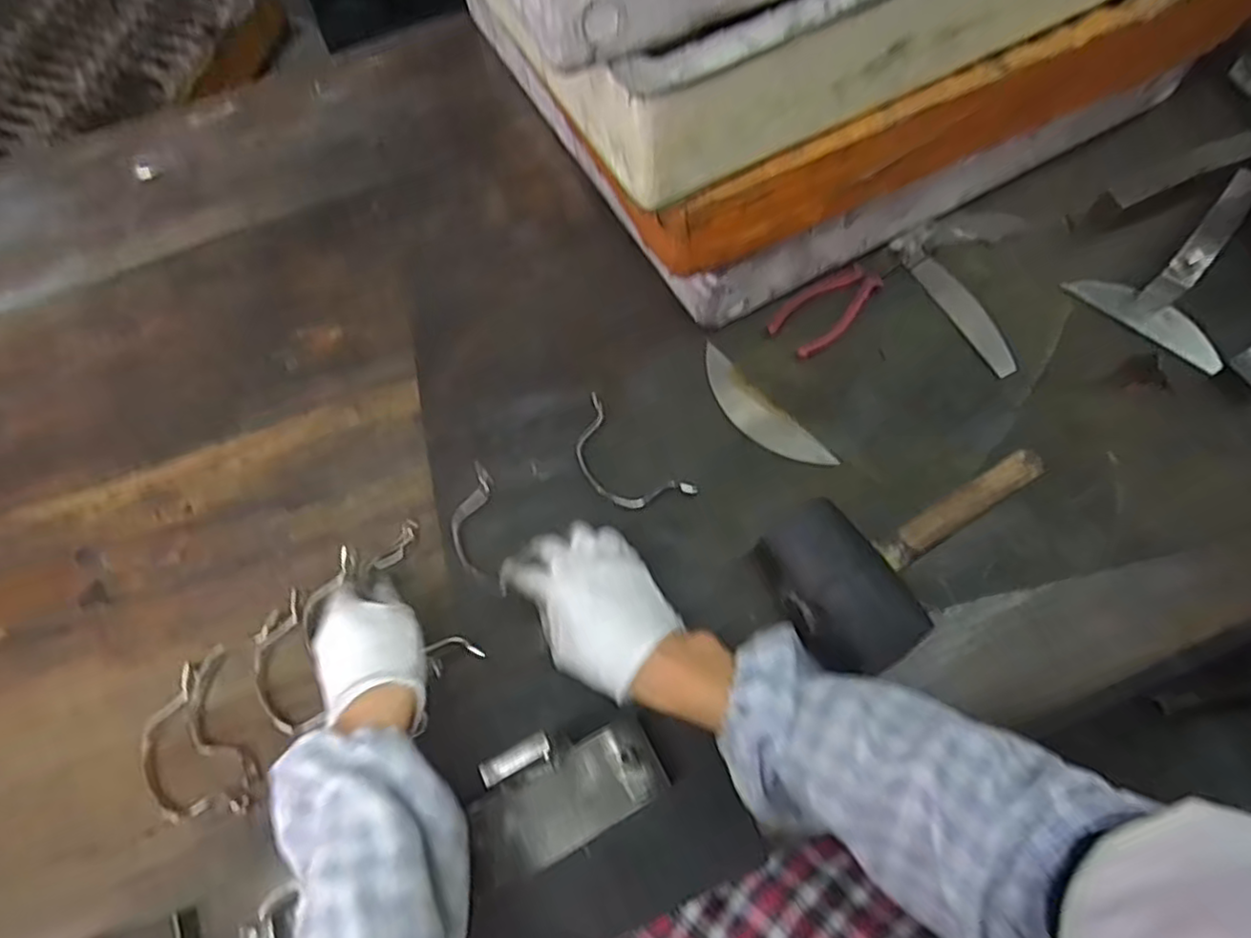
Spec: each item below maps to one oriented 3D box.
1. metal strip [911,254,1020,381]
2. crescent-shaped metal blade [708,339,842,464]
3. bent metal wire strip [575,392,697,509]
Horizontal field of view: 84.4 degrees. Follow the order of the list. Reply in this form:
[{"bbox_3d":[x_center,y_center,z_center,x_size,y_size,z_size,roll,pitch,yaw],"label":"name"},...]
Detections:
[{"bbox_3d":[0.303,-0.140,0.612,0.032,0.005,0.133,-18,65,-5],"label":"metal strip"},{"bbox_3d":[0.112,-0.048,0.586,0.038,0.004,0.145,-41,71,-8],"label":"crescent-shaped metal blade"},{"bbox_3d":[-0.005,-0.006,0.569,0.057,0.008,0.121,-42,69,-15],"label":"bent metal wire strip"}]

